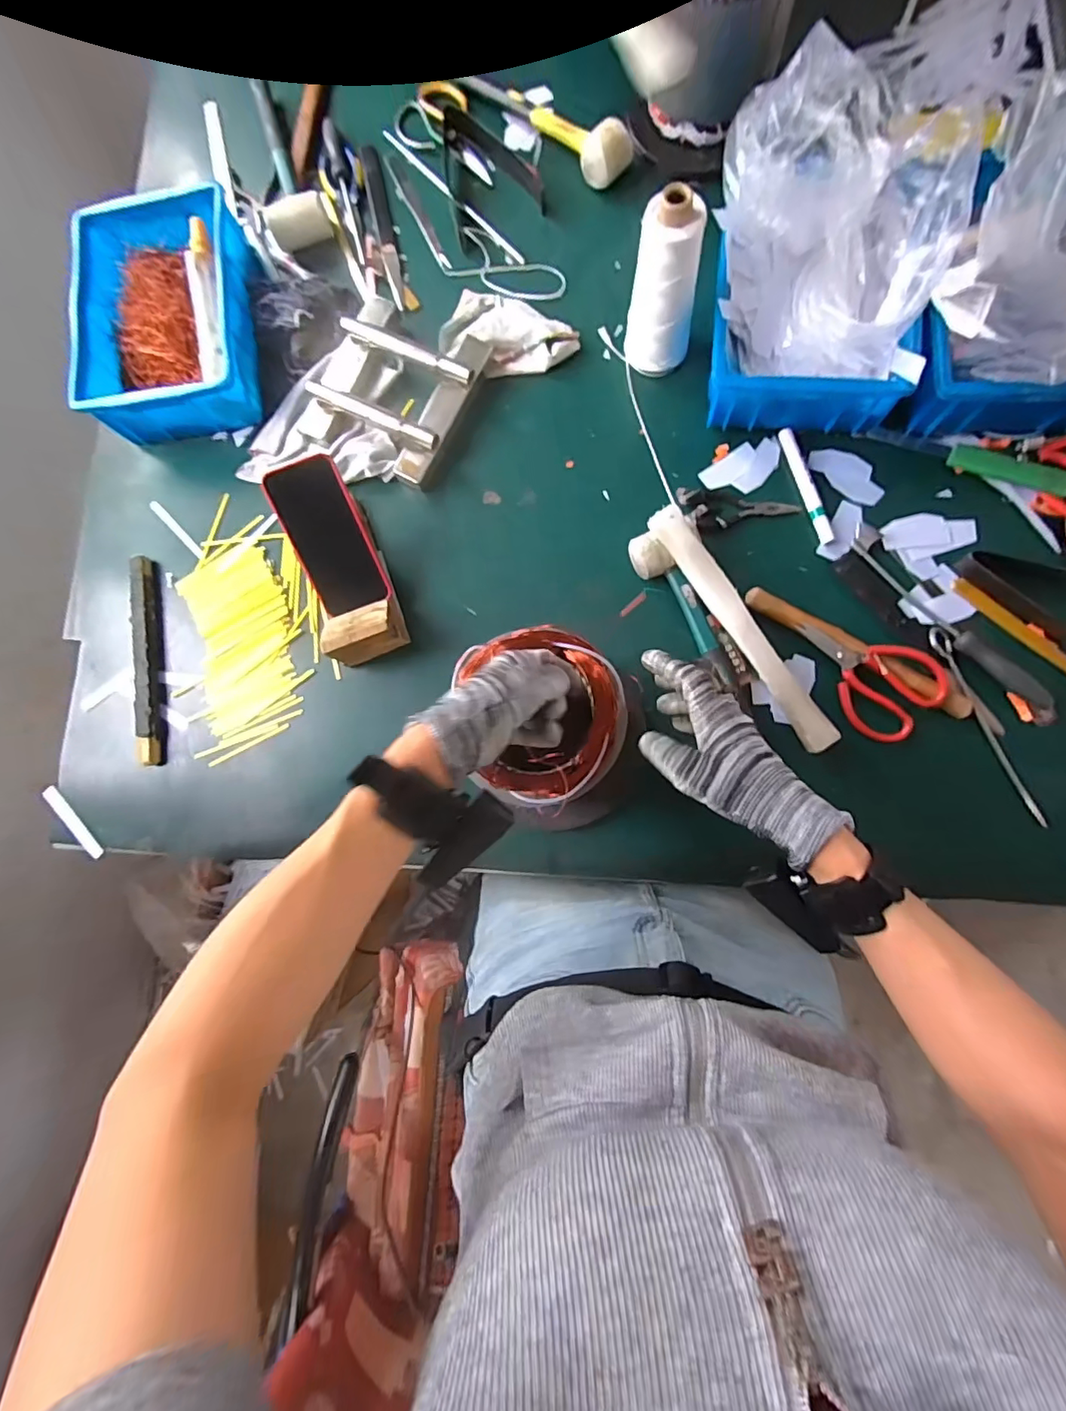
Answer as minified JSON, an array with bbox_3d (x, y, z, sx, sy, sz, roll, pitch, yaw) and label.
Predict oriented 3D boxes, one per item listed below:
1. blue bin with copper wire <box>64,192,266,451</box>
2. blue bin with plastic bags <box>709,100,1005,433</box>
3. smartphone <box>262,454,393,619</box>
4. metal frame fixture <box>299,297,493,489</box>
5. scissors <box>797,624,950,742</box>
[{"bbox_3d":[-0.473,-0.515,0.697,0.207,0.079,0.317,-9,82,5],"label":"blue bin with copper wire"},{"bbox_3d":[0.295,-0.454,0.560,0.201,0.150,0.265,7,84,7],"label":"blue bin with plastic bags"},{"bbox_3d":[-0.225,-0.184,0.589,0.081,0.014,0.158,-16,116,1],"label":"smartphone"},{"bbox_3d":[-0.171,-0.396,0.665,0.183,0.043,0.198,27,86,9],"label":"metal frame fixture"},{"bbox_3d":[0.348,-0.037,0.561,0.148,0.025,0.092,44,89,9],"label":"scissors"}]

